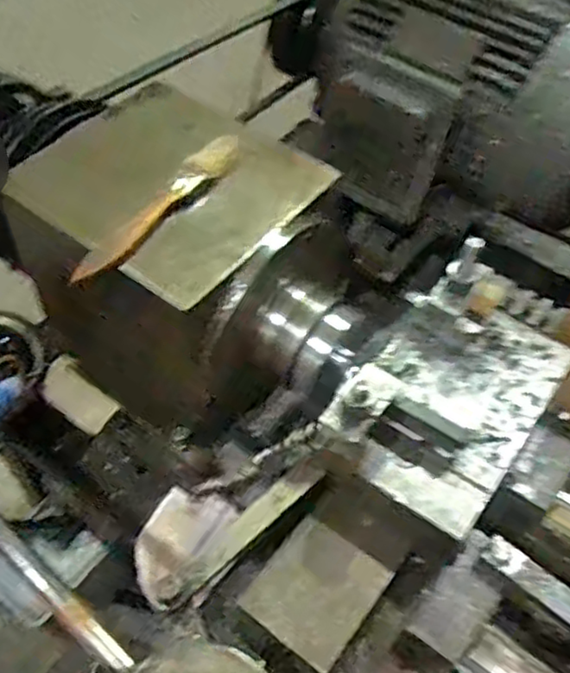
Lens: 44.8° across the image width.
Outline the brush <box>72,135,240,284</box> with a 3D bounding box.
[{"bbox_3d":[-0.077,-0.082,0.429,0.023,0.013,0.145,31,57,20],"label":"brush"}]

